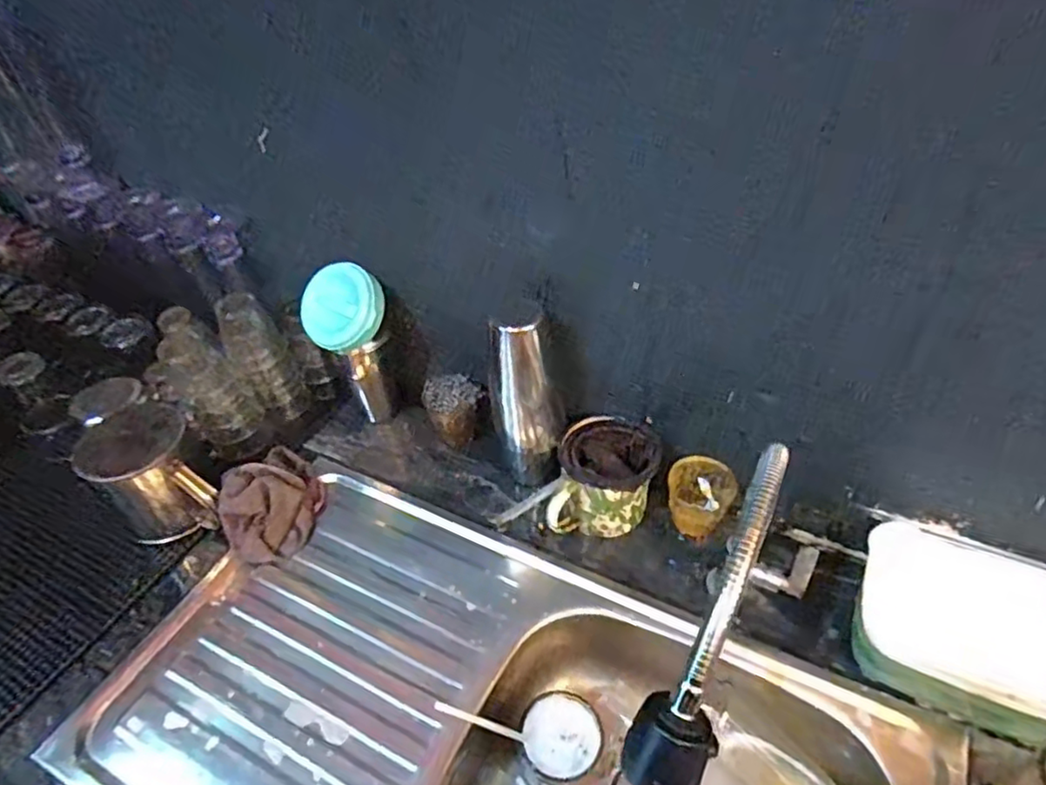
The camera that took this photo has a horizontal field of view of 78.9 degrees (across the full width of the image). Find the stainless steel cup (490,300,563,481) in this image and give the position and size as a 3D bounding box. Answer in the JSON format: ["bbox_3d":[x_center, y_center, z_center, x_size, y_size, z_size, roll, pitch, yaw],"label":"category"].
[{"bbox_3d":[0.001,0.006,0.727,0.073,0.234,0.082,-8,44,-4],"label":"stainless steel cup"}]

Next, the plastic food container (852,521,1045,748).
[{"bbox_3d":[0.414,0.220,0.584,0.199,0.090,0.147,19,50,22],"label":"plastic food container"}]

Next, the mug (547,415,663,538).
[{"bbox_3d":[0.093,0.103,0.718,0.107,0.091,0.122,7,45,11],"label":"mug"}]

